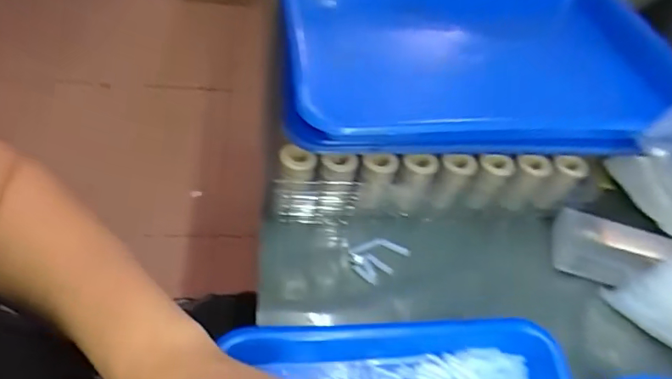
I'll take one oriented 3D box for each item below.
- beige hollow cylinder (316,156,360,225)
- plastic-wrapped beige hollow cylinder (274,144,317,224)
[{"bbox_3d":[0.000,0.001,0.390,0.032,0.055,0.029,2,57,-7],"label":"beige hollow cylinder"},{"bbox_3d":[-0.032,-0.003,0.384,0.032,0.062,0.034,2,57,-7],"label":"plastic-wrapped beige hollow cylinder"}]

